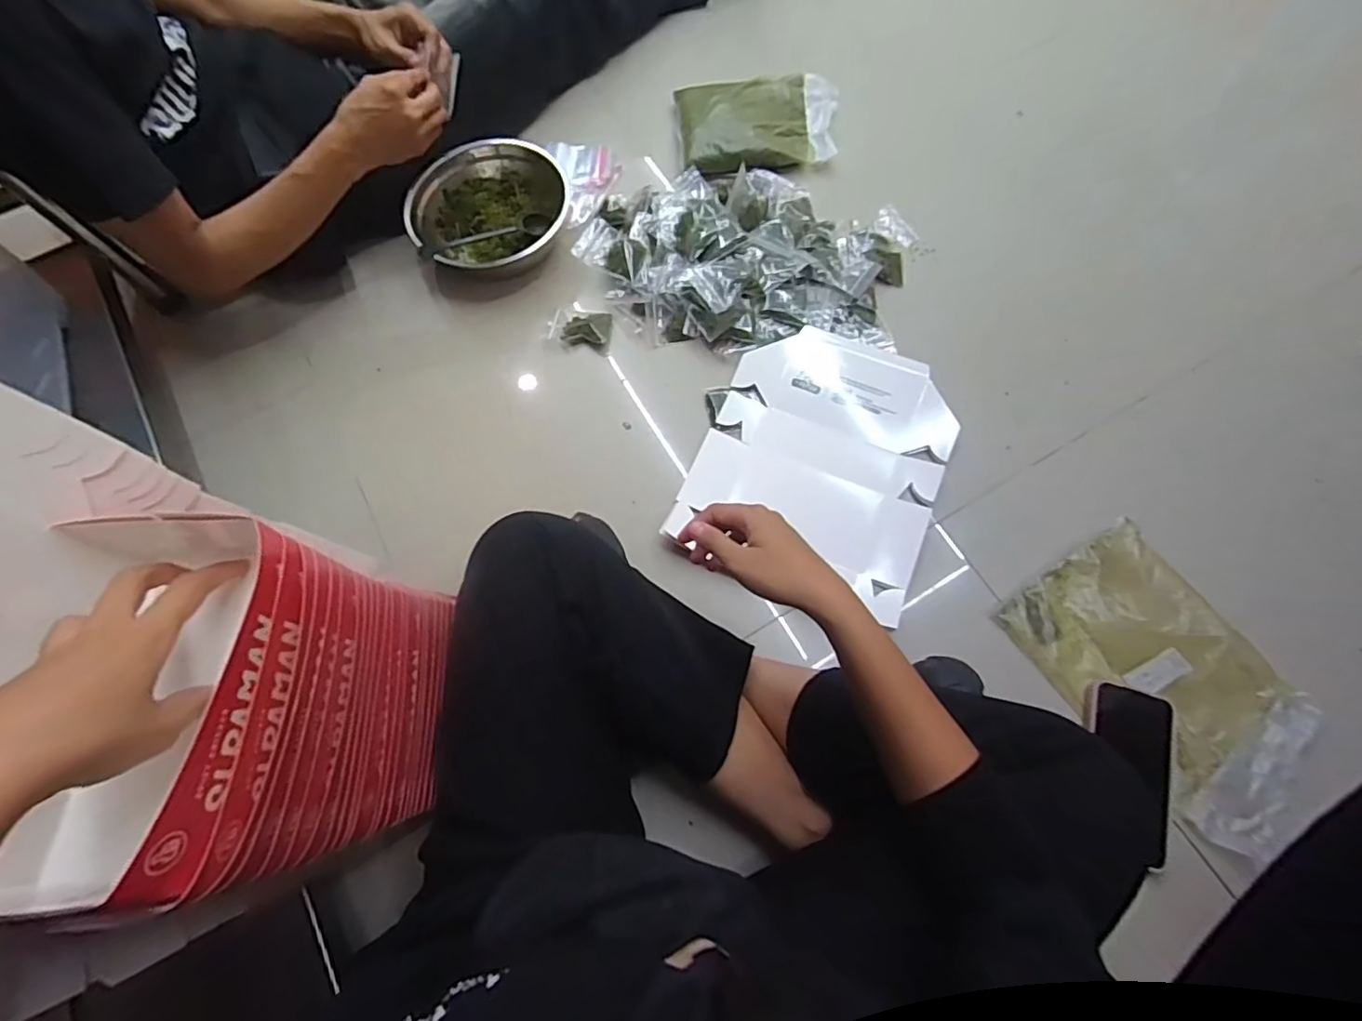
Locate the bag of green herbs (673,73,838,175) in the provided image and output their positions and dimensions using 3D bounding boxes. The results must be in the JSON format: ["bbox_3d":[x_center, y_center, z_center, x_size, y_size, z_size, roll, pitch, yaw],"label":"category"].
[{"bbox_3d":[0.129,-0.606,0.915,0.263,0.048,0.195,-9,70,-1],"label":"bag of green herbs"}]

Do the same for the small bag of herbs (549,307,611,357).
[{"bbox_3d":[-0.140,-0.255,0.819,0.081,0.031,0.065,2,70,3],"label":"small bag of herbs"}]

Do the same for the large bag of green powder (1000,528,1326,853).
[{"bbox_3d":[0.514,0.177,0.611,0.180,0.037,0.308,-36,72,-10],"label":"large bag of green powder"}]

